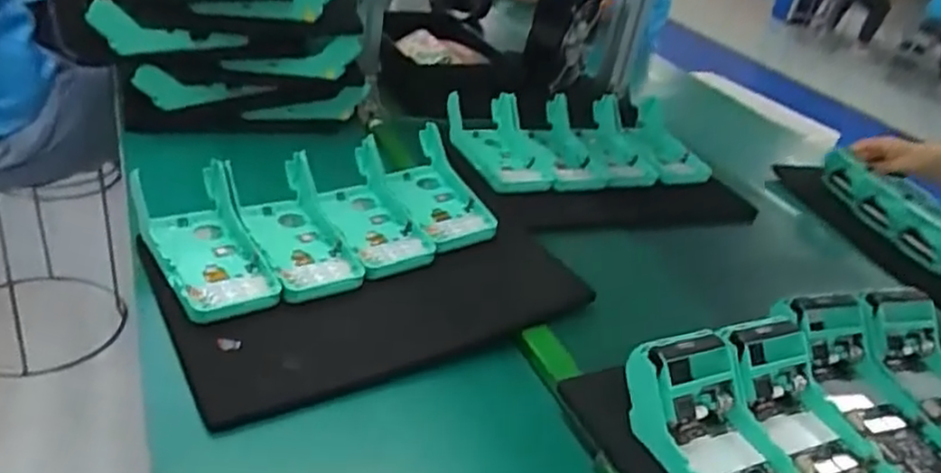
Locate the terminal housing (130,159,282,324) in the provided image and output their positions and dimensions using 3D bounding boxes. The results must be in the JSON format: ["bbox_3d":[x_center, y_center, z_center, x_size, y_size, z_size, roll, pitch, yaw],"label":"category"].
[{"bbox_3d":[-0.230,0.003,0.615,0.087,0.046,0.178,-12,36,-30],"label":"terminal housing"}]

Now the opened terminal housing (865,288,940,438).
[{"bbox_3d":[0.391,0.112,0.576,0.106,0.056,0.160,2,30,-17],"label":"opened terminal housing"}]

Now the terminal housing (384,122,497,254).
[{"bbox_3d":[-0.035,-0.051,0.743,0.085,0.043,0.177,-1,31,-21],"label":"terminal housing"}]

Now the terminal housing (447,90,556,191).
[{"bbox_3d":[0.040,-0.114,0.865,0.130,0.056,0.166,5,29,-12],"label":"terminal housing"}]

